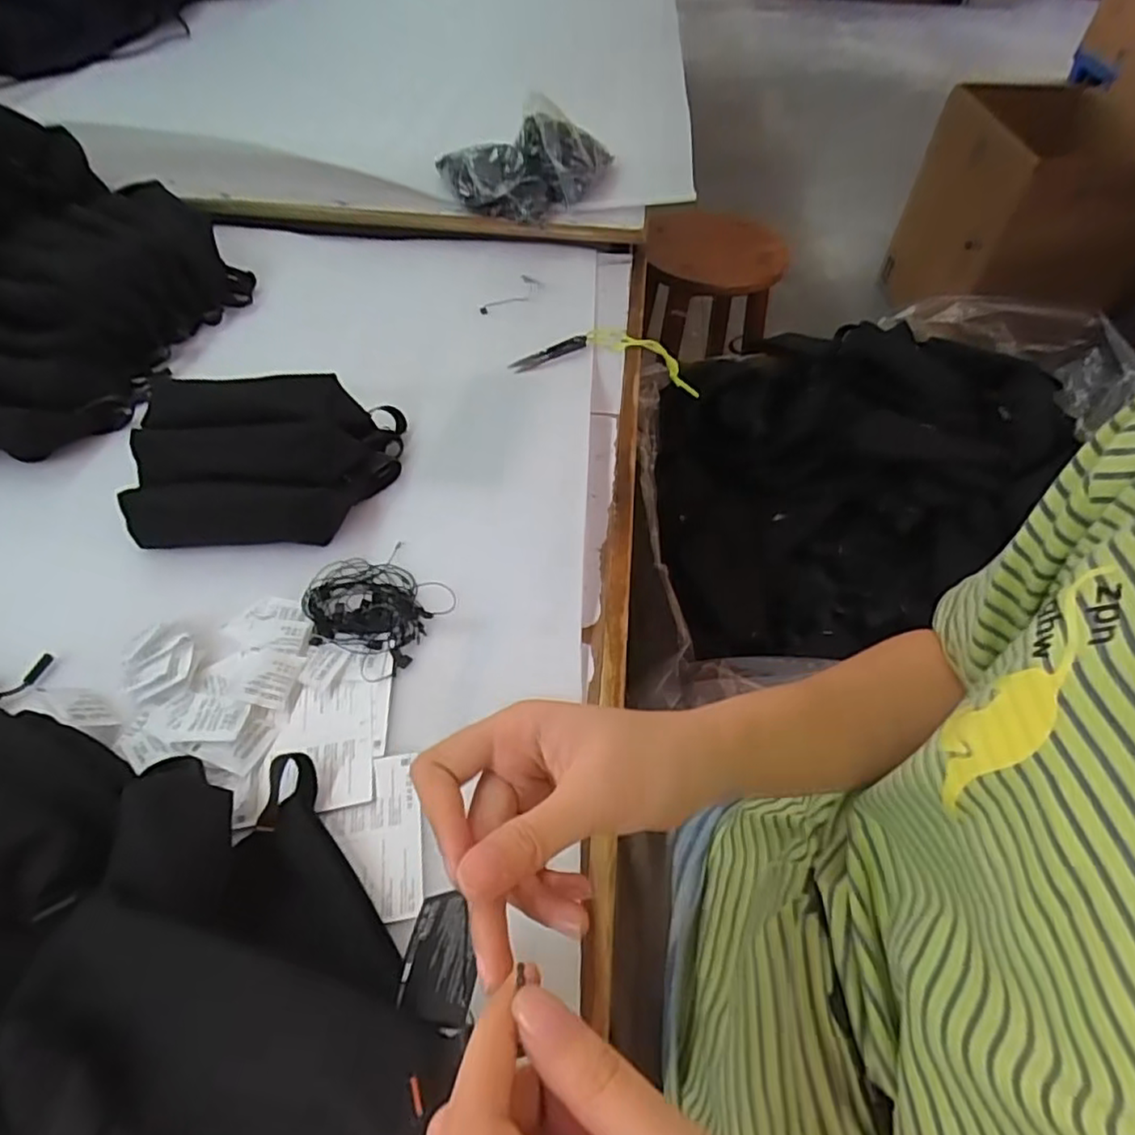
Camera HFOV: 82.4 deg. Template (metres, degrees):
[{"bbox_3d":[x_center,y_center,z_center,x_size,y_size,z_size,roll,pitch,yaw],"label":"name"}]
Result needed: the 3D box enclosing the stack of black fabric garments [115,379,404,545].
[{"bbox_3d":[-0.255,-0.099,0.555,0.205,0.077,0.145,-1,52,-3],"label":"stack of black fabric garments"}]

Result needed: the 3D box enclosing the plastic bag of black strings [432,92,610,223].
[{"bbox_3d":[-0.059,-0.527,0.824,0.223,0.104,0.146,3,51,0],"label":"plastic bag of black strings"}]

